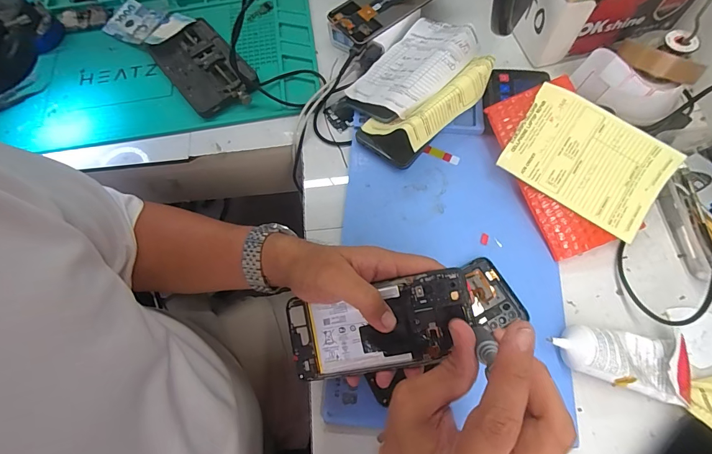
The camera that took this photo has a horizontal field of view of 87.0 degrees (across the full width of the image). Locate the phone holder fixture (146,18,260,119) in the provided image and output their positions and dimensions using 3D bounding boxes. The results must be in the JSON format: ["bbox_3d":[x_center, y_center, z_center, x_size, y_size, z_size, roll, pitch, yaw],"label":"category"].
[{"bbox_3d":[-0.197,-0.207,0.488,0.088,0.031,0.150,-37,71,-11],"label":"phone holder fixture"}]

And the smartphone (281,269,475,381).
[{"bbox_3d":[0.019,0.085,0.317,0.155,0.005,0.070,-13,83,10],"label":"smartphone"}]

